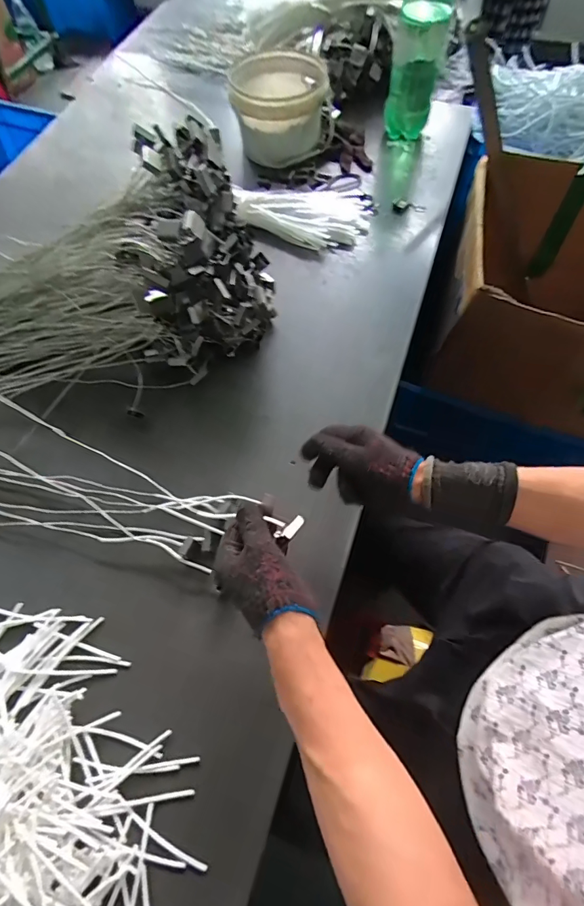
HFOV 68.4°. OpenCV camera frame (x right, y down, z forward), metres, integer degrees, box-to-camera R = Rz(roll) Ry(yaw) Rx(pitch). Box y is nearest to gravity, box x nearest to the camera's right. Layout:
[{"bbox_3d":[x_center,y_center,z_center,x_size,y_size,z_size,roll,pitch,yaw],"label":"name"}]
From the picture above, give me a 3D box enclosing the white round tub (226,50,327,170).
[{"bbox_3d":[-0.029,-0.771,0.958,0.190,0.138,0.180,0,64,1],"label":"white round tub"}]

